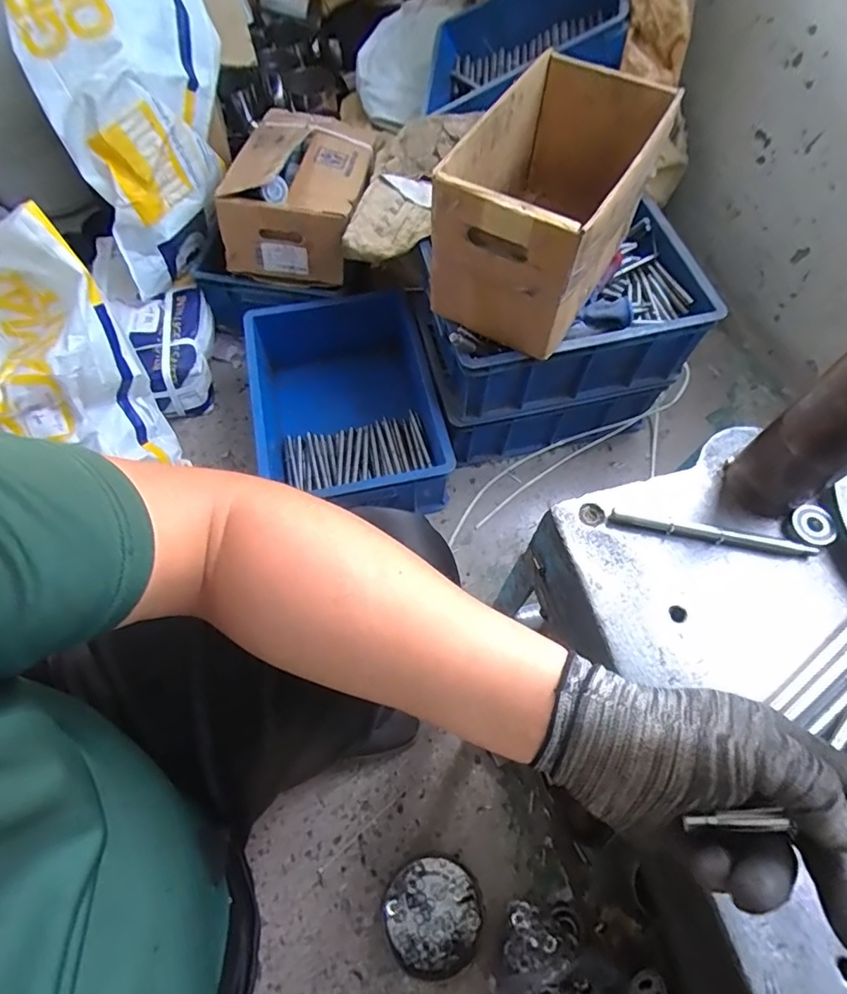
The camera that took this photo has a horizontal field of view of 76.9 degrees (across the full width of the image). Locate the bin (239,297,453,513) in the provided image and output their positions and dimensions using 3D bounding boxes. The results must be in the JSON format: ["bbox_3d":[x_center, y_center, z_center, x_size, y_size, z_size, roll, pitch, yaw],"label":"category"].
[{"bbox_3d":[-0.141,-0.156,0.946,0.313,0.138,0.402,-10,65,-6],"label":"bin"}]

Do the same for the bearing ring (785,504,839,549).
[{"bbox_3d":[0.324,0.027,0.446,0.033,0.016,0.036,0,64,-1],"label":"bearing ring"}]

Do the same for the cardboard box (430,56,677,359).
[{"bbox_3d":[0.166,-0.382,0.711,0.192,0.197,0.303,29,67,13],"label":"cardboard box"}]

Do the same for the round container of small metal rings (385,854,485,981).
[{"bbox_3d":[0.015,0.531,0.679,0.121,0.023,0.117,0,64,-1],"label":"round container of small metal rings"}]

